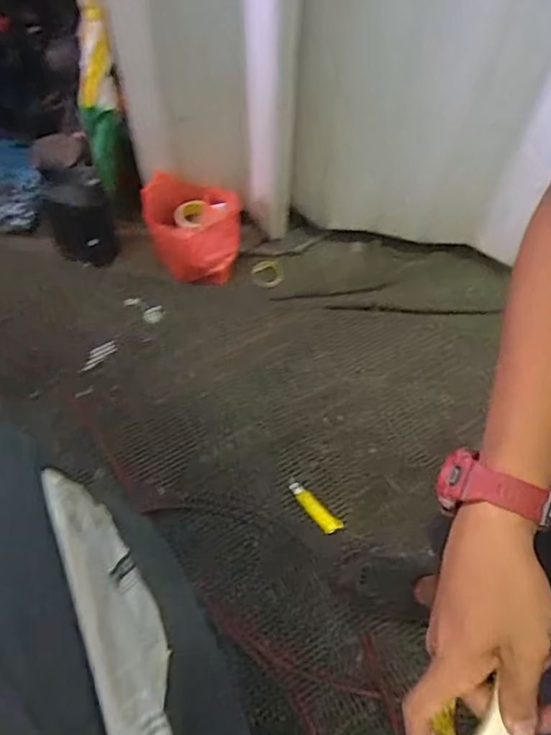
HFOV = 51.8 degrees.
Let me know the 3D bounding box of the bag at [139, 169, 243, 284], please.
[{"bbox_3d":[-0.225,-0.382,1.620,0.258,0.286,0.175,-14,61,-9],"label":"bag"}]

